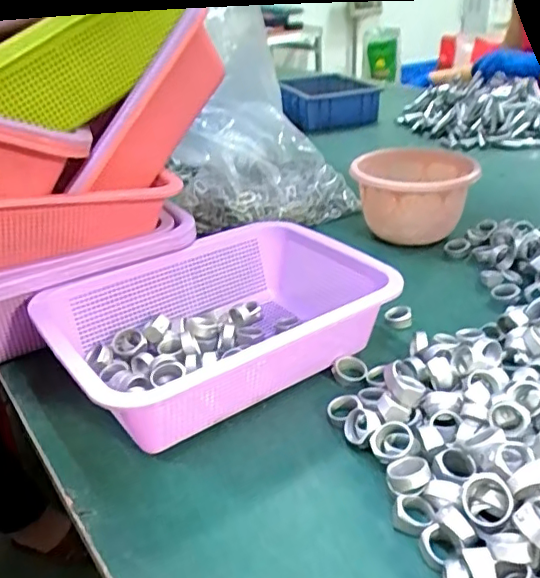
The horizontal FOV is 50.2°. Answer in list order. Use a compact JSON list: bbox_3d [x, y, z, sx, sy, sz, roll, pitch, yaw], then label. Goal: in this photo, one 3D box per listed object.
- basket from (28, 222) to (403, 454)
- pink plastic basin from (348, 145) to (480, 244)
[{"bbox_3d":[-0.038,0.033,0.484,0.268,0.087,0.186,-22,33,-34],"label":"basket"},{"bbox_3d":[0.175,-0.113,0.702,0.132,0.090,0.111,3,27,12],"label":"pink plastic basin"}]

